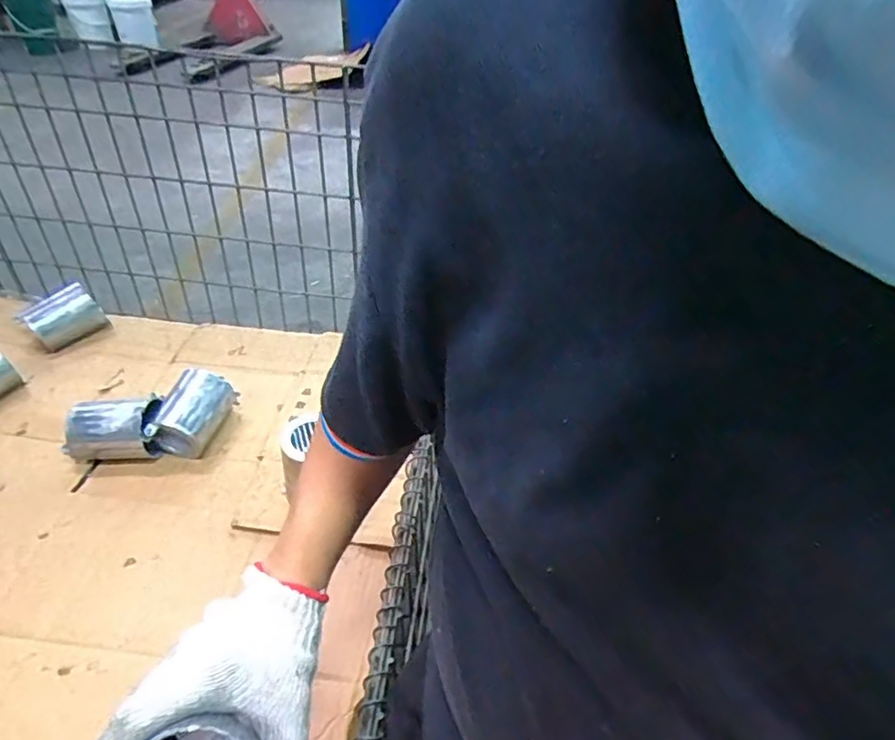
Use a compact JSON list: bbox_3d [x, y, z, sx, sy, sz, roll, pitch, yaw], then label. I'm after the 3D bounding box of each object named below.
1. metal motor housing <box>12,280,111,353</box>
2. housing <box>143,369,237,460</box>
[{"bbox_3d":[-0.723,-0.097,1.073,0.091,0.089,0.116,25,44,23],"label":"metal motor housing"},{"bbox_3d":[-0.401,0.074,0.894,0.083,0.093,0.122,10,40,6],"label":"housing"}]

